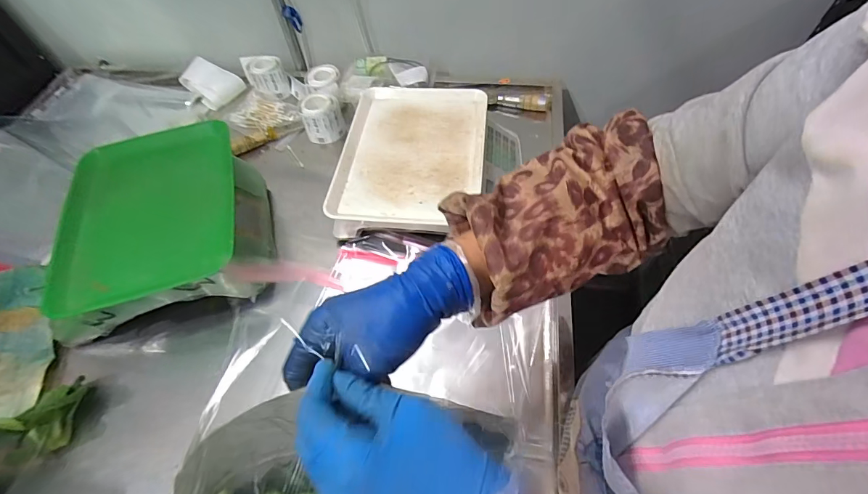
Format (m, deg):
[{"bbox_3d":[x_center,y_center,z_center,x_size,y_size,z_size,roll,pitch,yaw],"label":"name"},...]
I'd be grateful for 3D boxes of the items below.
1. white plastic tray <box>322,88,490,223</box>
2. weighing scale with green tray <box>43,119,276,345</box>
[{"bbox_3d":[-0.030,-0.150,0.620,0.208,0.021,0.273,2,56,6],"label":"white plastic tray"},{"bbox_3d":[-0.381,-0.021,0.578,0.263,0.124,0.290,-11,55,-3],"label":"weighing scale with green tray"}]

